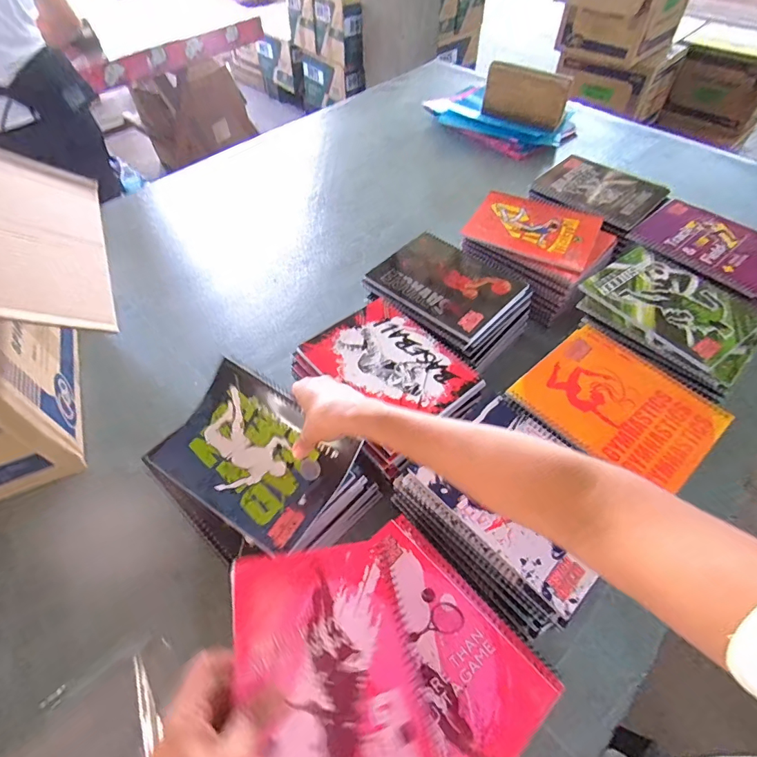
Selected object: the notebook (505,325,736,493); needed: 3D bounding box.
[{"bbox_3d":[0.275,0.026,0.495,0.161,0.006,0.188,-35,61,-23],"label":"notebook"}]

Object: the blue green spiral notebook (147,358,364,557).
[{"bbox_3d":[-0.135,0.080,0.475,0.198,0.024,0.140,29,71,19],"label":"blue green spiral notebook"}]

